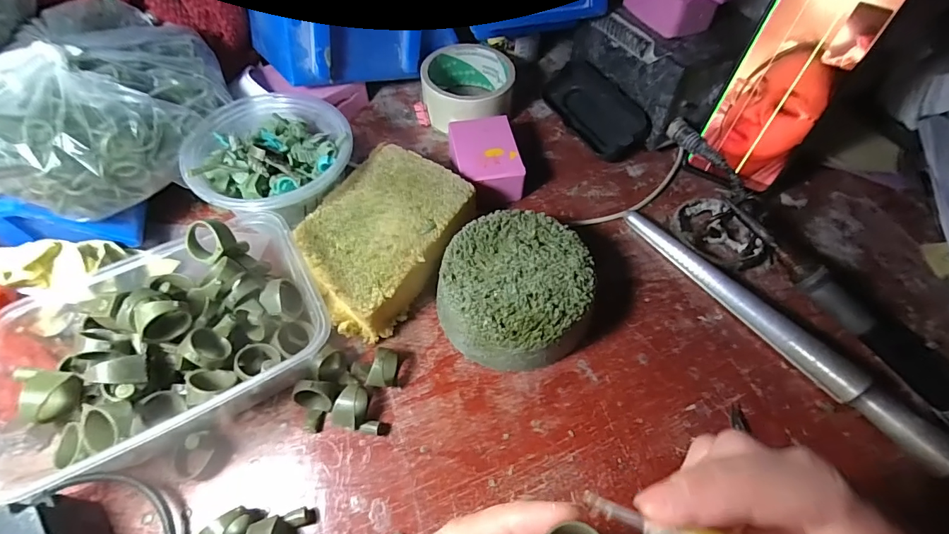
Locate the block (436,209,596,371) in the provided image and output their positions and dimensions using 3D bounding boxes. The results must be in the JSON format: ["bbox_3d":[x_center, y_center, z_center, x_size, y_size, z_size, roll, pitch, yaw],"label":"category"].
[{"bbox_3d":[0.027,0.015,0.299,0.100,0.044,0.101,0,58,0],"label":"block"}]

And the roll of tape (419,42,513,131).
[{"bbox_3d":[-0.006,-0.169,0.416,0.084,0.044,0.087,0,58,0],"label":"roll of tape"}]

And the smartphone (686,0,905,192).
[{"bbox_3d":[0.231,-0.135,0.326,0.068,0.155,0.006,28,44,18],"label":"smartphone"}]

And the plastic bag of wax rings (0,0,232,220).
[{"bbox_3d":[-0.260,-0.116,0.295,0.117,0.066,0.182,18,59,11],"label":"plastic bag of wax rings"}]

